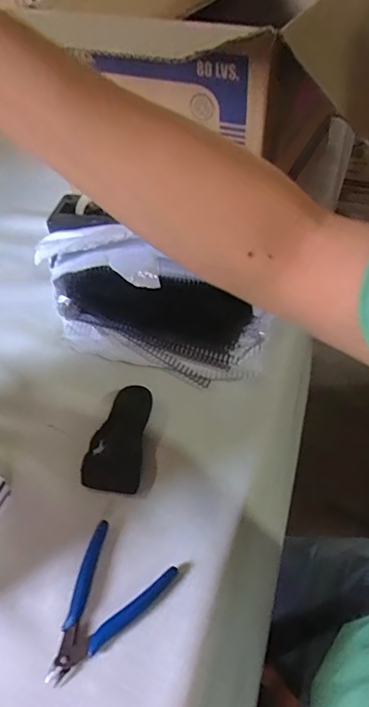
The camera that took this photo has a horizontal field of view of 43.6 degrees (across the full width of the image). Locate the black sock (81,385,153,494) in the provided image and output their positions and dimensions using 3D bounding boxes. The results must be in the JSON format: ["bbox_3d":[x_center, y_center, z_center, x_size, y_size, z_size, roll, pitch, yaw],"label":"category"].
[{"bbox_3d":[-0.068,0.085,0.490,0.057,0.011,0.117,9,51,2],"label":"black sock"}]

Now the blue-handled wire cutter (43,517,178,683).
[{"bbox_3d":[-0.075,0.215,0.392,0.082,0.010,0.118,25,56,23],"label":"blue-handled wire cutter"}]

